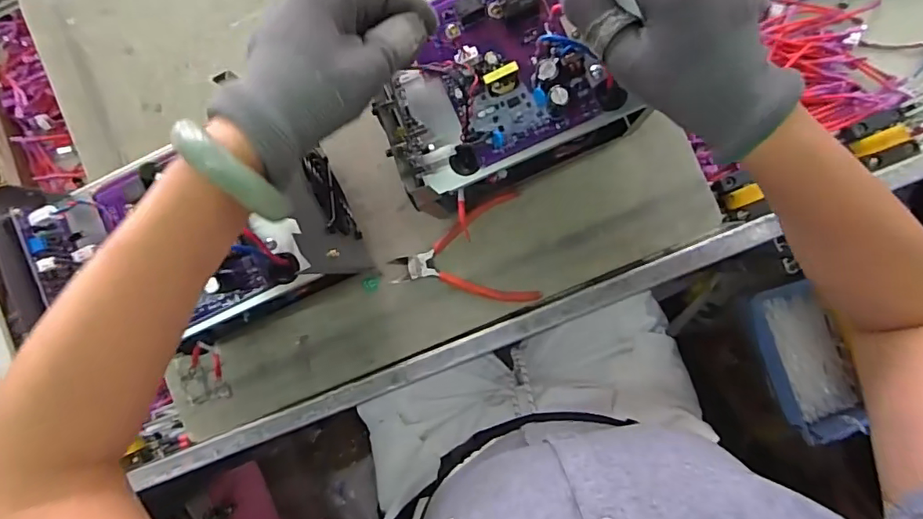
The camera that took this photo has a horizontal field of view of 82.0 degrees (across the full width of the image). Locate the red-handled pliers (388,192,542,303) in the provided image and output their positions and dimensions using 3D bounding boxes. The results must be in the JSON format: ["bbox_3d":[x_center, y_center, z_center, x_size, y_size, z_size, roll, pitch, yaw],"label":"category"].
[{"bbox_3d":[-0.001,0.004,0.535,0.139,0.021,0.107,-15,90,3],"label":"red-handled pliers"}]

